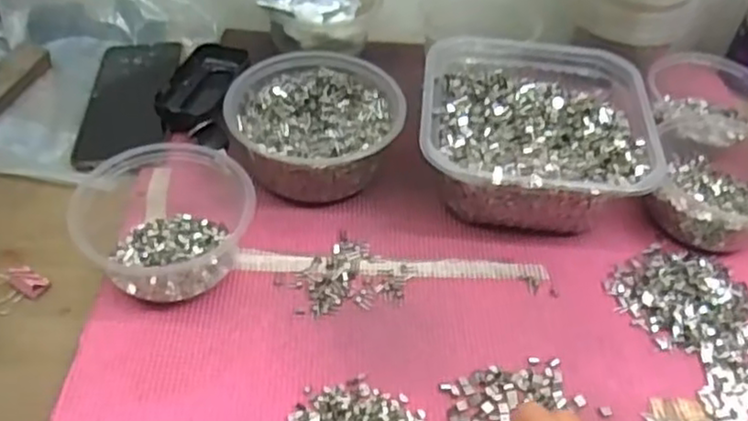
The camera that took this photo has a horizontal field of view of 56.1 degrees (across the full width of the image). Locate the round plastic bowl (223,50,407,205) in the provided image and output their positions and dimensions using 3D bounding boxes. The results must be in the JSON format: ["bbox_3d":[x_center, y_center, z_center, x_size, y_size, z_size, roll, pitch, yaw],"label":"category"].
[{"bbox_3d":[-0.046,-0.067,0.563,0.135,0.058,0.126,-9,49,-11],"label":"round plastic bowl"}]

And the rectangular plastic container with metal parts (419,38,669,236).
[{"bbox_3d":[0.123,-0.062,0.564,0.172,0.070,0.176,6,48,3],"label":"rectangular plastic container with metal parts"}]

